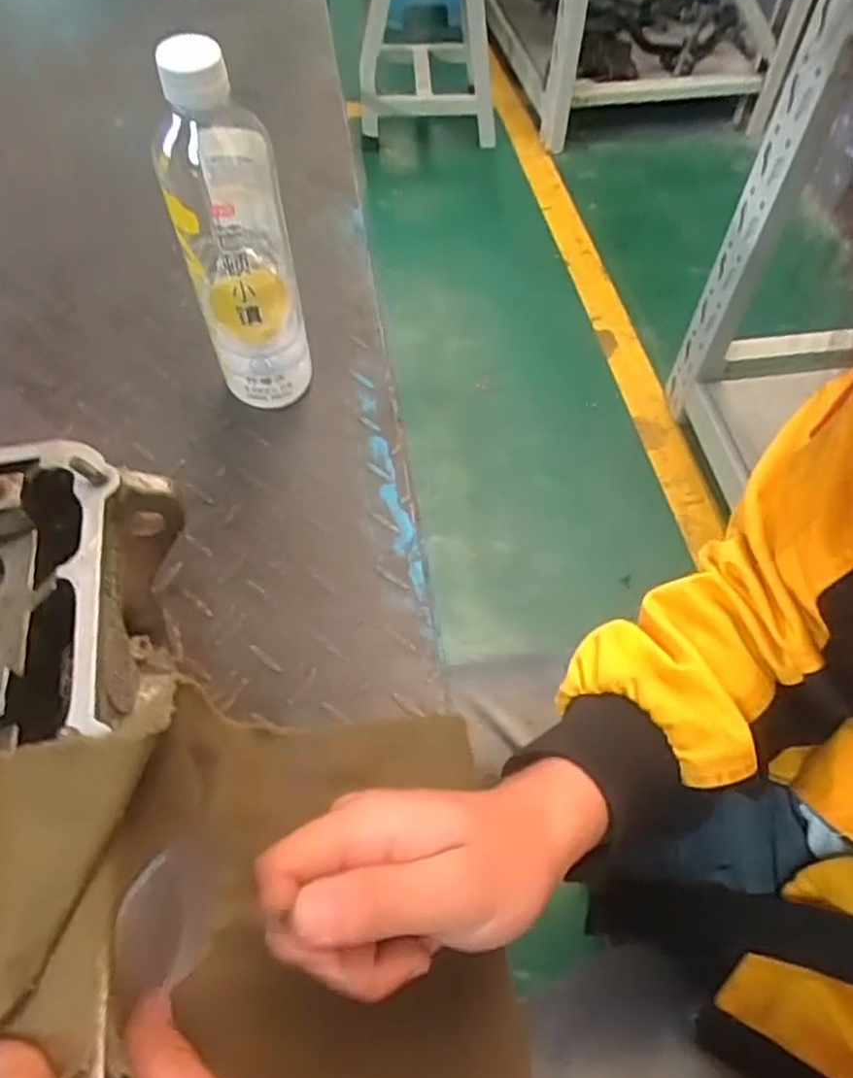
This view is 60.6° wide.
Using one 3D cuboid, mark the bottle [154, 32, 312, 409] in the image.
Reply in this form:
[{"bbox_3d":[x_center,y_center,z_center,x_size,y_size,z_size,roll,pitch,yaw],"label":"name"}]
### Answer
[{"bbox_3d":[-0.109,-0.168,0.429,0.063,0.220,0.060,-14,57,-9],"label":"bottle"}]

